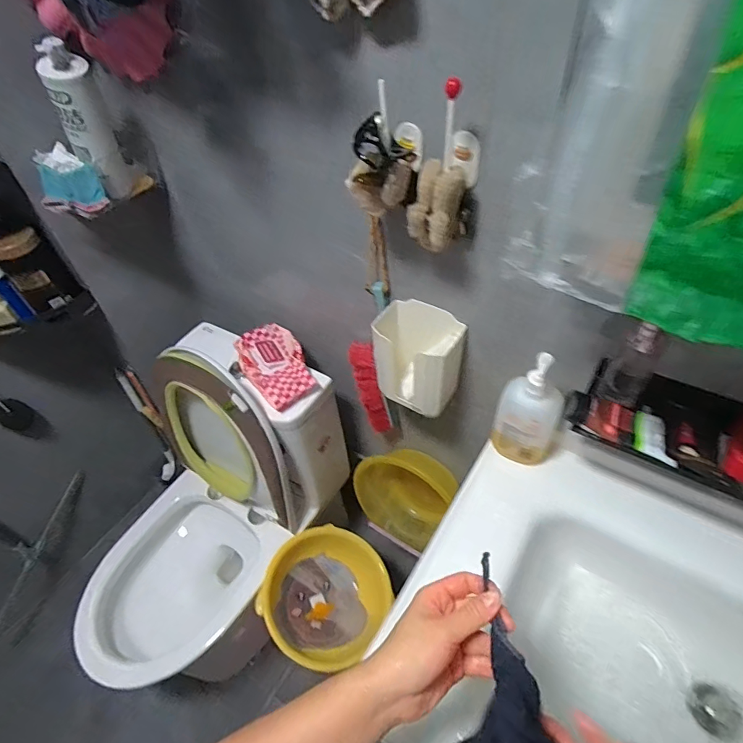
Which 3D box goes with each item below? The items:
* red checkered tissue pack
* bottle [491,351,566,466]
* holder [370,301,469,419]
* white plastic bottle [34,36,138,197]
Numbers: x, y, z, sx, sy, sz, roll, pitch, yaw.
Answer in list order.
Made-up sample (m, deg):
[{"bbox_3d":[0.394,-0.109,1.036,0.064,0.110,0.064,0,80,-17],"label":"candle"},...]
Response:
[{"bbox_3d":[-0.199,-0.016,0.923,0.126,0.050,0.189,-26,50,-17],"label":"red checkered tissue pack"},{"bbox_3d":[0.236,0.053,0.658,0.087,0.210,0.087,18,52,22],"label":"bottle"},{"bbox_3d":[0.083,-0.023,0.765,0.140,0.153,0.103,20,52,23],"label":"holder"},{"bbox_3d":[-0.510,-0.446,0.803,0.087,0.240,0.101,-24,49,-15],"label":"white plastic bottle"}]

